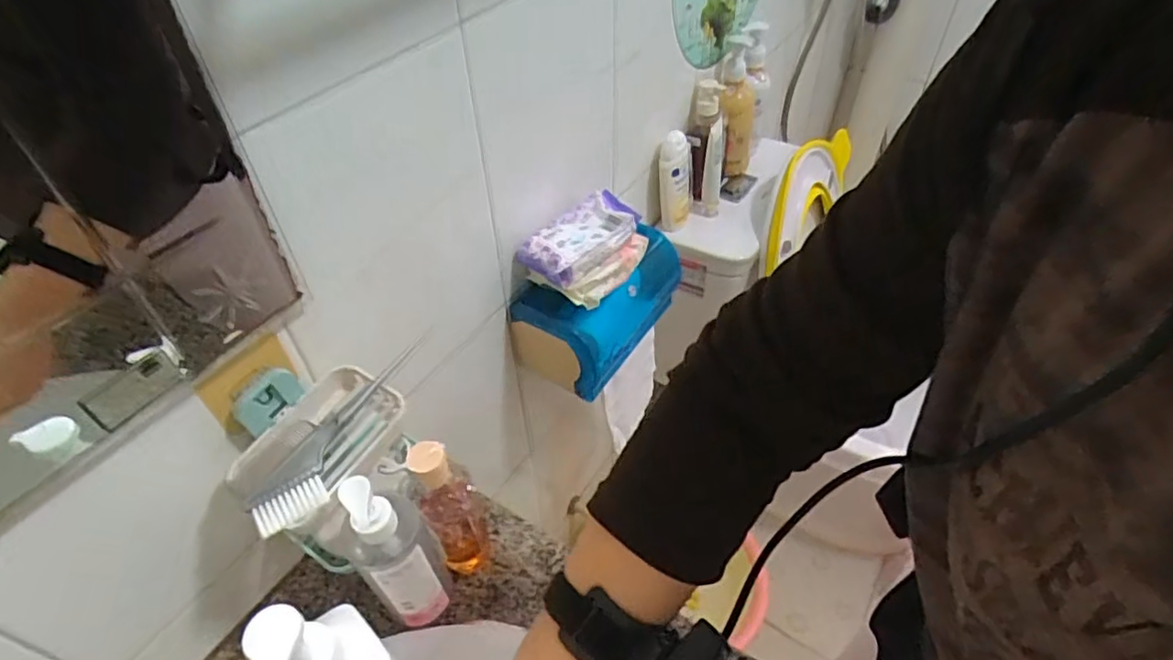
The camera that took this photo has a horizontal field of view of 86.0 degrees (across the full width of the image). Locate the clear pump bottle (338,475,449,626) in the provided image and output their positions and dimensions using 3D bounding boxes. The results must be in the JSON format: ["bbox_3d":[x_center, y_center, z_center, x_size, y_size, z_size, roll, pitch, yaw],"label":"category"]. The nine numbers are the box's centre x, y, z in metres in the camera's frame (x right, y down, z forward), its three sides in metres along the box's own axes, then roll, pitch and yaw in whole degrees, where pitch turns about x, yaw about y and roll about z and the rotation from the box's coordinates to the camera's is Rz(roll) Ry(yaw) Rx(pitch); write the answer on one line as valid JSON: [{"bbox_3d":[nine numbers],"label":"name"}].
[{"bbox_3d":[-0.156,0.187,0.523,0.058,0.211,0.053,-1,46,1],"label":"clear pump bottle"}]

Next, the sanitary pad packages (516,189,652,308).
[{"bbox_3d":[0.002,-0.097,0.767,0.091,0.066,0.145,32,54,28],"label":"sanitary pad packages"}]

